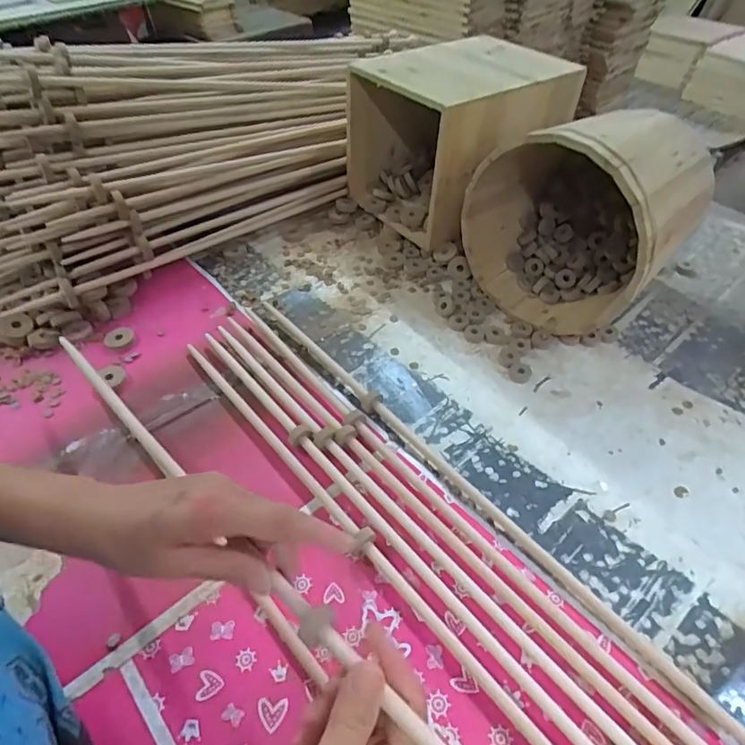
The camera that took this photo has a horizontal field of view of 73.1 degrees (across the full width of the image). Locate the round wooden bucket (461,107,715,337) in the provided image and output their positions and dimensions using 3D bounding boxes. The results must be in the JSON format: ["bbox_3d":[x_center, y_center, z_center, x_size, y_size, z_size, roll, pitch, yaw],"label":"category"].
[{"bbox_3d":[0.260,-0.198,0.625,0.228,0.226,0.221,31,56,27],"label":"round wooden bucket"}]

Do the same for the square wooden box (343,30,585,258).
[{"bbox_3d":[0.134,-0.357,0.770,0.294,0.224,0.219,-32,54,-25],"label":"square wooden box"}]

